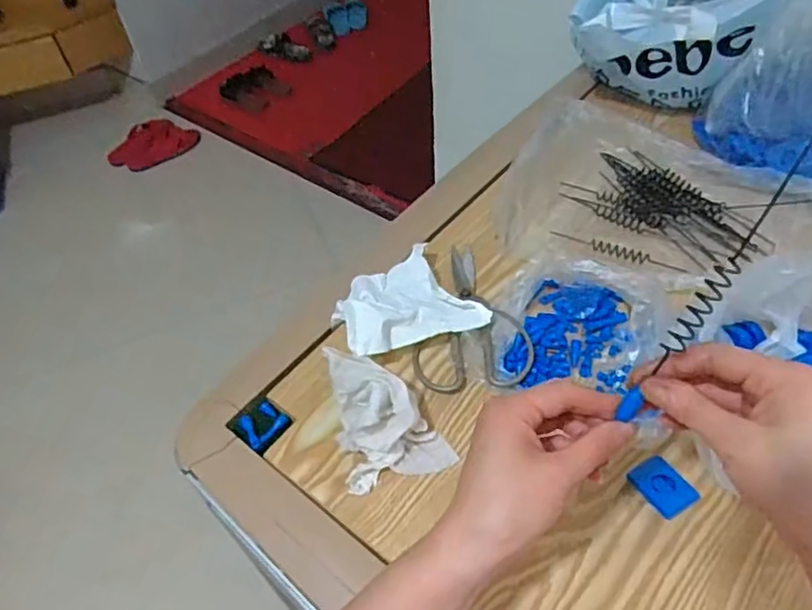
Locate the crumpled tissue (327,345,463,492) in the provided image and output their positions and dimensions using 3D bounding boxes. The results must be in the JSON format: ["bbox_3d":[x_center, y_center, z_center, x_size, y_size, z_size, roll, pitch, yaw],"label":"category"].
[{"bbox_3d":[-0.019,0.086,0.524,0.083,0.056,0.113,-12,51,-4],"label":"crumpled tissue"}]

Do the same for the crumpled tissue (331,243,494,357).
[{"bbox_3d":[-0.007,-0.005,0.600,0.130,0.056,0.123,-23,53,-13],"label":"crumpled tissue"}]

